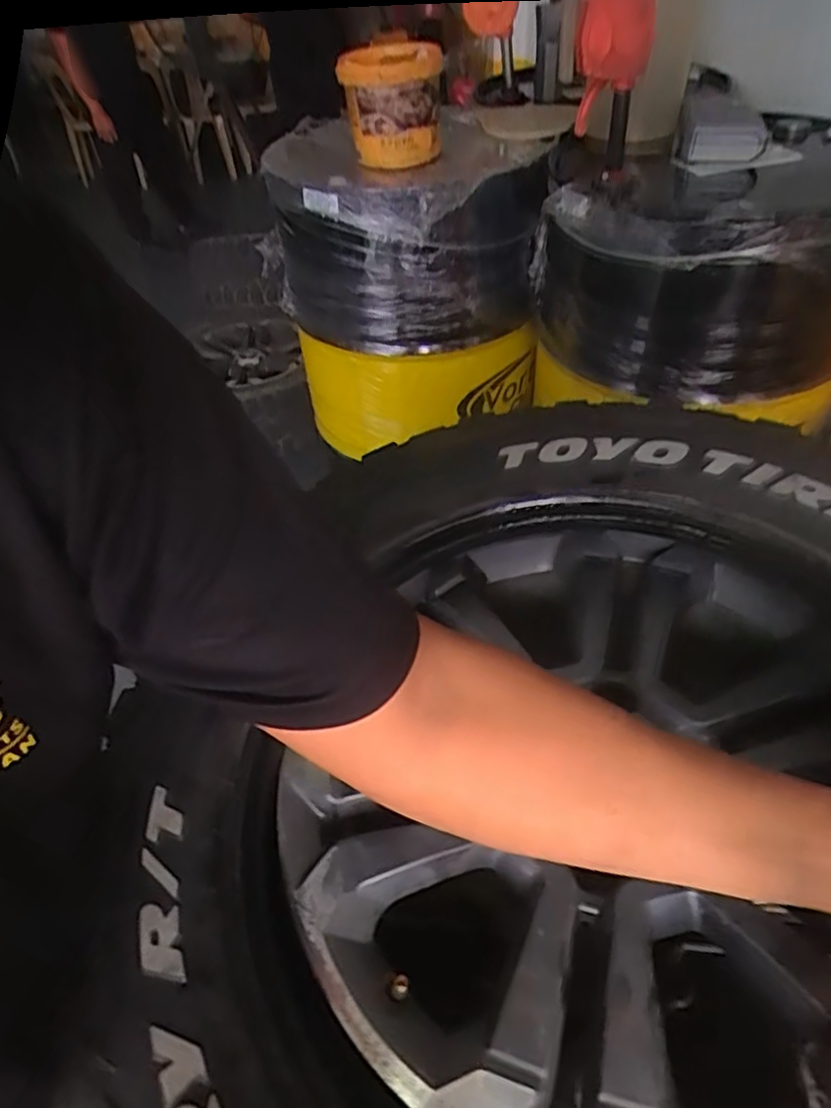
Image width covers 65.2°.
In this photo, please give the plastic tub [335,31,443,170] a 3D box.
[{"bbox_3d":[-0.040,-0.816,1.187,0.173,0.183,0.188,-1,45,2],"label":"plastic tub"}]

